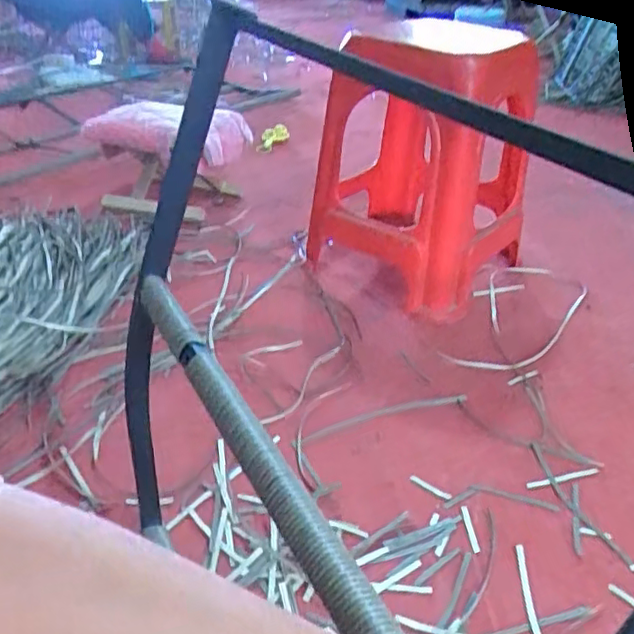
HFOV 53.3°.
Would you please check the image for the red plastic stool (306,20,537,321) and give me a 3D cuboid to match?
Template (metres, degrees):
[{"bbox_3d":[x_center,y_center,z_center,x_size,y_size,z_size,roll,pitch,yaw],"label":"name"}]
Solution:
[{"bbox_3d":[0.227,-0.333,1.349,0.419,0.491,0.419,19,38,24],"label":"red plastic stool"}]

